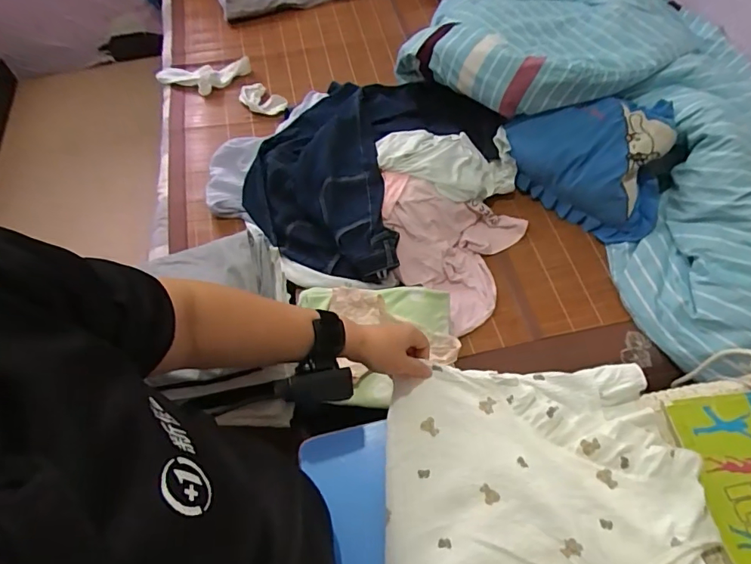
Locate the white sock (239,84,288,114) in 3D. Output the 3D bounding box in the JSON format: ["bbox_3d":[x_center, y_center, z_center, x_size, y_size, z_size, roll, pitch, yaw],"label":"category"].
[{"bbox_3d":[-0.320,-0.527,1.406,0.163,0.031,0.078,18,61,13],"label":"white sock"}]

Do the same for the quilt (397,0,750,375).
[{"bbox_3d":[0.625,-0.428,1.157,0.749,0.268,1.250,-31,62,-15],"label":"quilt"}]

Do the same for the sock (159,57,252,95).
[{"bbox_3d":[-0.515,-0.609,1.451,0.281,0.034,0.116,-9,59,-3],"label":"sock"}]

